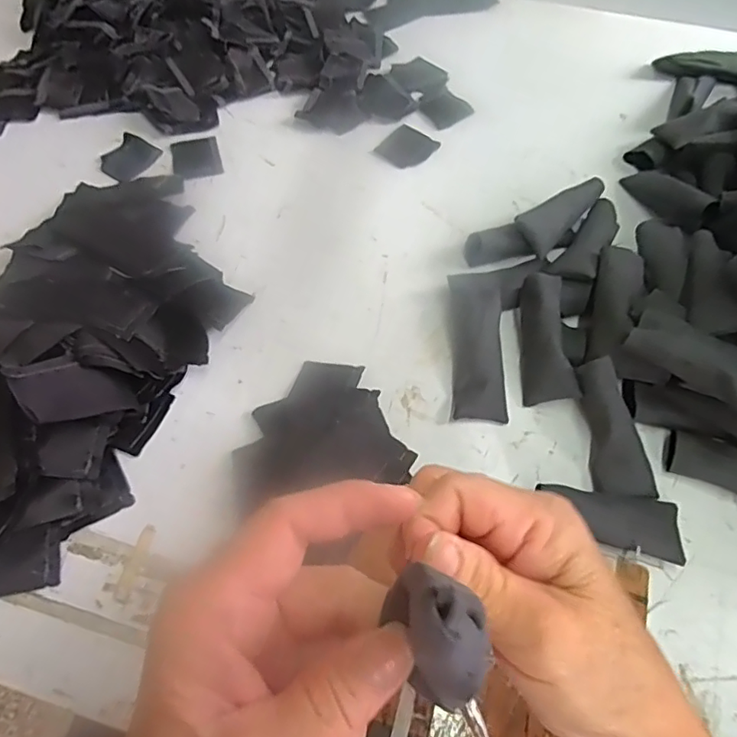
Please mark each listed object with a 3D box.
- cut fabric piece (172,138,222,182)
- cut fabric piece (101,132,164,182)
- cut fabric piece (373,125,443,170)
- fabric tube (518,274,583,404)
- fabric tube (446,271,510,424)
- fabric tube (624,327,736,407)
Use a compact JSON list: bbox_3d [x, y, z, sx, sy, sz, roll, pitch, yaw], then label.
[{"bbox_3d":[-0.176,-0.214,0.571,0.047,0.004,0.057,-15,62,-8],"label":"cut fabric piece"},{"bbox_3d":[-0.242,-0.212,0.564,0.046,0.004,0.053,31,69,15],"label":"cut fabric piece"},{"bbox_3d":[0.040,-0.229,0.579,0.048,0.004,0.055,36,66,18],"label":"cut fabric piece"},{"bbox_3d":[0.140,-0.025,0.442,0.035,0.029,0.104,1,74,0],"label":"fabric tube"},{"bbox_3d":[0.087,-0.019,0.442,0.040,0.019,0.119,1,75,0],"label":"fabric tube"},{"bbox_3d":[0.231,-0.003,0.377,0.034,0.022,0.100,-41,69,-20],"label":"fabric tube"}]

